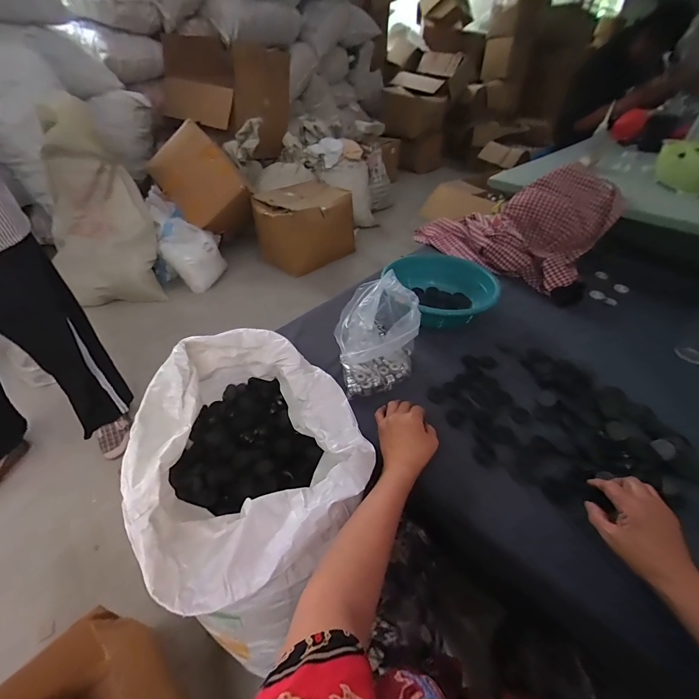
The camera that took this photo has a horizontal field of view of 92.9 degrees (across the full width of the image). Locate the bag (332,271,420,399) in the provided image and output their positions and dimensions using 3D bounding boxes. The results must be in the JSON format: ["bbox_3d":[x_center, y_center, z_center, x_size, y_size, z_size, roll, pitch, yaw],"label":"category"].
[{"bbox_3d":[0.052,-0.036,0.626,0.153,0.137,0.195,-3,42,-5],"label":"bag"}]

